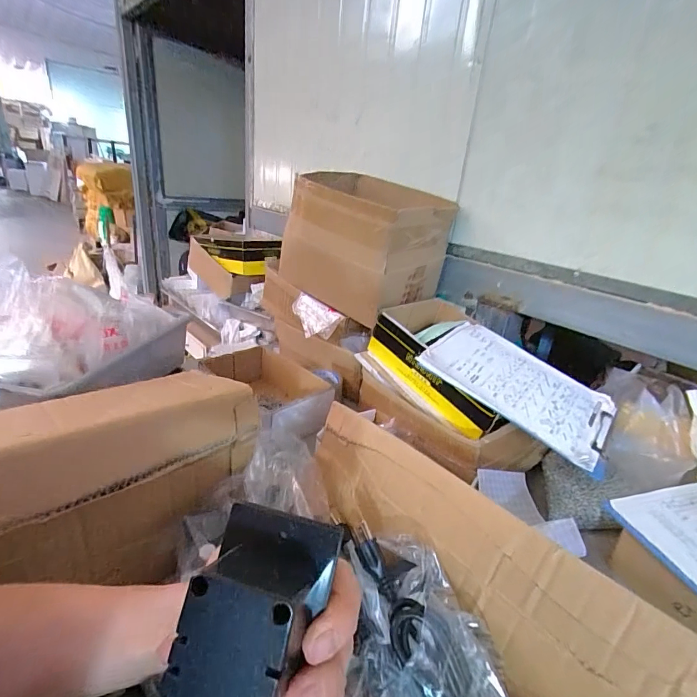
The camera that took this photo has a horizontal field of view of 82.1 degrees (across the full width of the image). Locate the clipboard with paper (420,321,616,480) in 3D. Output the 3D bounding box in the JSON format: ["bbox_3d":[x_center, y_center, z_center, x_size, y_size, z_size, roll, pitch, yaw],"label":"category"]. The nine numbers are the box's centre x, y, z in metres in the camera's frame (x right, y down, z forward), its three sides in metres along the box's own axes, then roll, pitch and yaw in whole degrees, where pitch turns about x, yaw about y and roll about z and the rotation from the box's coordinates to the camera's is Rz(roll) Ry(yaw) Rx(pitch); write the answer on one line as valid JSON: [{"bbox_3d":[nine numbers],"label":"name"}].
[{"bbox_3d":[0.301,0.062,0.706,0.308,0.019,0.226,35,39,23],"label":"clipboard with paper"}]

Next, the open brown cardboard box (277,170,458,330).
[{"bbox_3d":[0.035,-0.238,0.911,0.317,0.251,0.259,25,30,38],"label":"open brown cardboard box"}]

